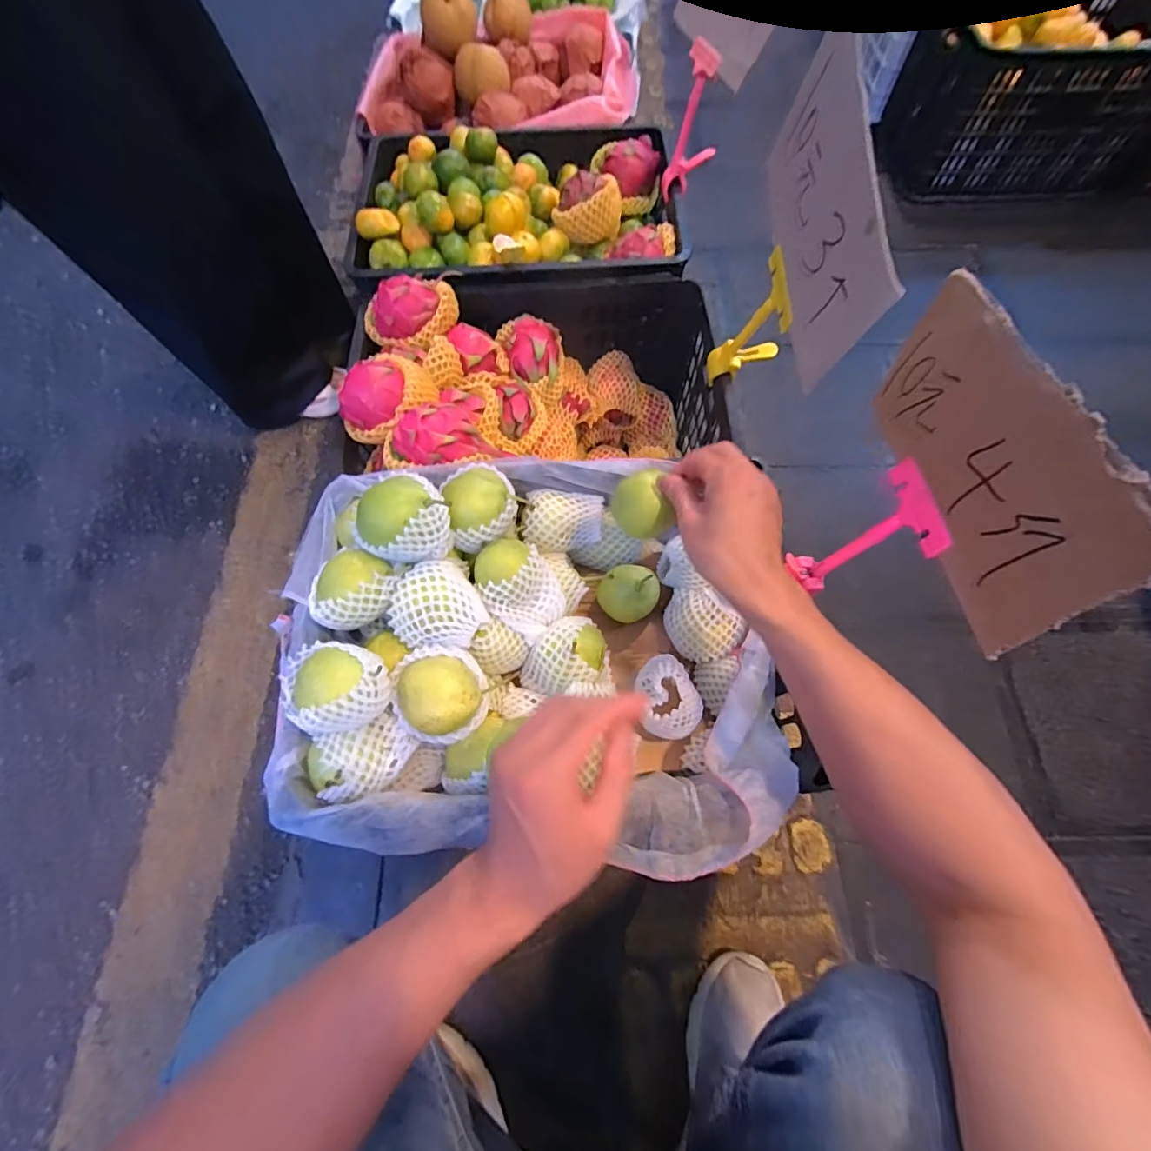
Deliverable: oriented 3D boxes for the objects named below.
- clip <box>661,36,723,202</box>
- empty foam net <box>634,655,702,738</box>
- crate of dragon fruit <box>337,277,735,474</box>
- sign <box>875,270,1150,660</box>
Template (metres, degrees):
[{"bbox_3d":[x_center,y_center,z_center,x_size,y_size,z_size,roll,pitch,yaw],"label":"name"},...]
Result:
[{"bbox_3d":[0.163,-0.631,0.693,0.056,0.148,0.070,32,71,12],"label":"clip"},{"bbox_3d":[0.085,0.116,0.464,0.054,0.062,0.073,-29,71,-12],"label":"empty foam net"},{"bbox_3d":[-0.050,-0.242,0.697,0.462,0.262,0.294,-7,68,-3],"label":"crate of dragon fruit"},{"bbox_3d":[0.268,-0.080,0.327,0.004,0.115,0.237,1,59,-5],"label":"sign"}]

